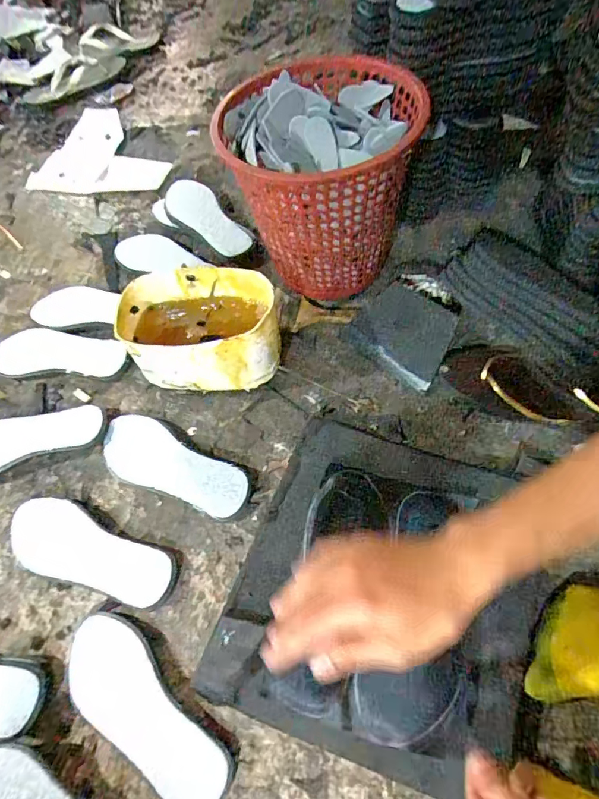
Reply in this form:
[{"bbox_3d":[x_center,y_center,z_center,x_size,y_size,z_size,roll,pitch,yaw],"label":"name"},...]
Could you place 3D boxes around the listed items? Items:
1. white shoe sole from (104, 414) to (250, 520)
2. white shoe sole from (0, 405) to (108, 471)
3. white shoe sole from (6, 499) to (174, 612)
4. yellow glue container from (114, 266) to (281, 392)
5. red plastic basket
[{"bbox_3d":[-0.170,0.089,0.610,0.221,0.024,0.082,24,65,19],"label":"white shoe sole"},{"bbox_3d":[-0.380,0.057,0.643,0.221,0.032,0.083,-17,60,-4],"label":"white shoe sole"},{"bbox_3d":[-0.259,0.191,0.572,0.224,0.030,0.083,20,64,12],"label":"white shoe sole"},{"bbox_3d":[-0.131,-0.090,0.639,0.209,0.115,0.128,1,61,7],"label":"yellow glue container"},{"bbox_3d":[0.035,-0.310,0.664,0.255,0.265,0.257,-13,60,-1],"label":"red plastic basket"}]

